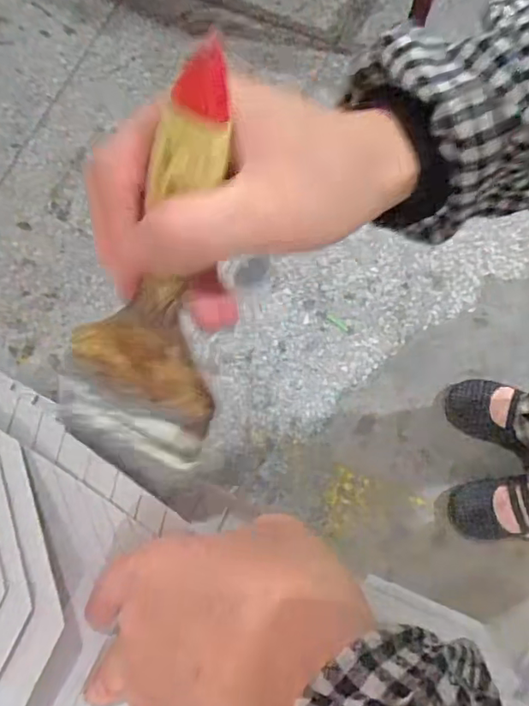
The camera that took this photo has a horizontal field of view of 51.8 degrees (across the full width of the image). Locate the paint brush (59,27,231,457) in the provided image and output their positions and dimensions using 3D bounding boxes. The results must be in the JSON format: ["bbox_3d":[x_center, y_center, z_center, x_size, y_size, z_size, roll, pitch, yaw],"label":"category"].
[{"bbox_3d":[-0.042,-0.023,0.211,0.070,0.175,0.012,25,39,5],"label":"paint brush"}]

